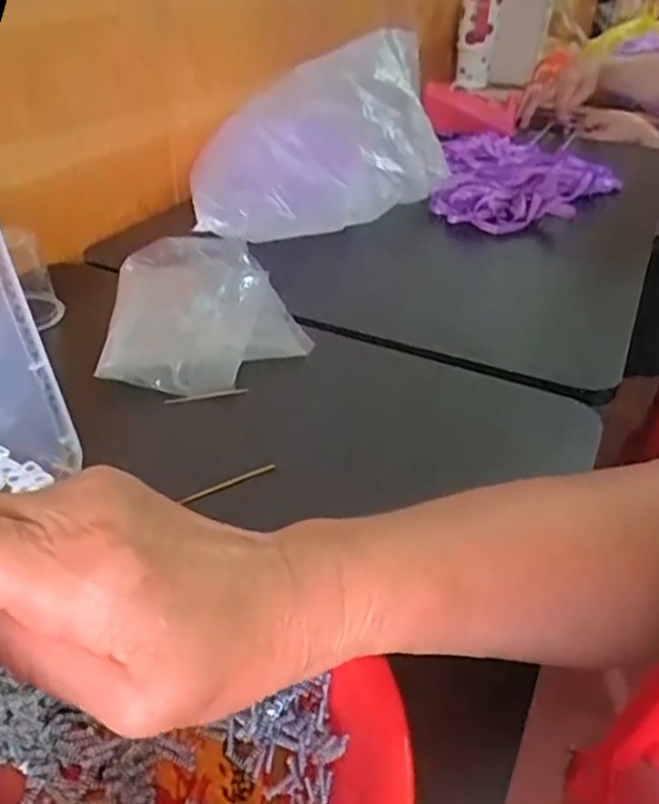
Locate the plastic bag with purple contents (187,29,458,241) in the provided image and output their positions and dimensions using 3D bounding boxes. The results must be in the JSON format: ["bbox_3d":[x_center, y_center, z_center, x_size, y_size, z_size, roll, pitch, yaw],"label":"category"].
[{"bbox_3d":[0.000,-0.263,0.702,0.310,0.140,0.114,-23,43,-33],"label":"plastic bag with purple contents"}]

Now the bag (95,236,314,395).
[{"bbox_3d":[-0.098,-0.078,0.555,0.140,0.020,0.210,-2,35,-8],"label":"bag"}]

